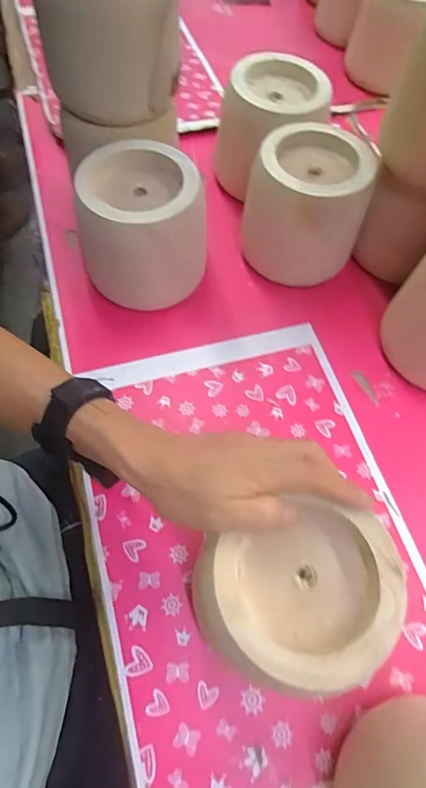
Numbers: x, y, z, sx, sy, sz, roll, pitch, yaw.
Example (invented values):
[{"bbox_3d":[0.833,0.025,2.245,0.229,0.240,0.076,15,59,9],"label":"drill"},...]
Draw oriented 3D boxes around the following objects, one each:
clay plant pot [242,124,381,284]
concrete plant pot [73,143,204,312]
[{"bbox_3d":[0.097,-0.213,0.513,0.112,0.137,0.115,1,63,-3],"label":"clay plant pot"},{"bbox_3d":[-0.079,-0.171,0.481,0.124,0.132,0.122,-10,64,-9],"label":"concrete plant pot"}]

